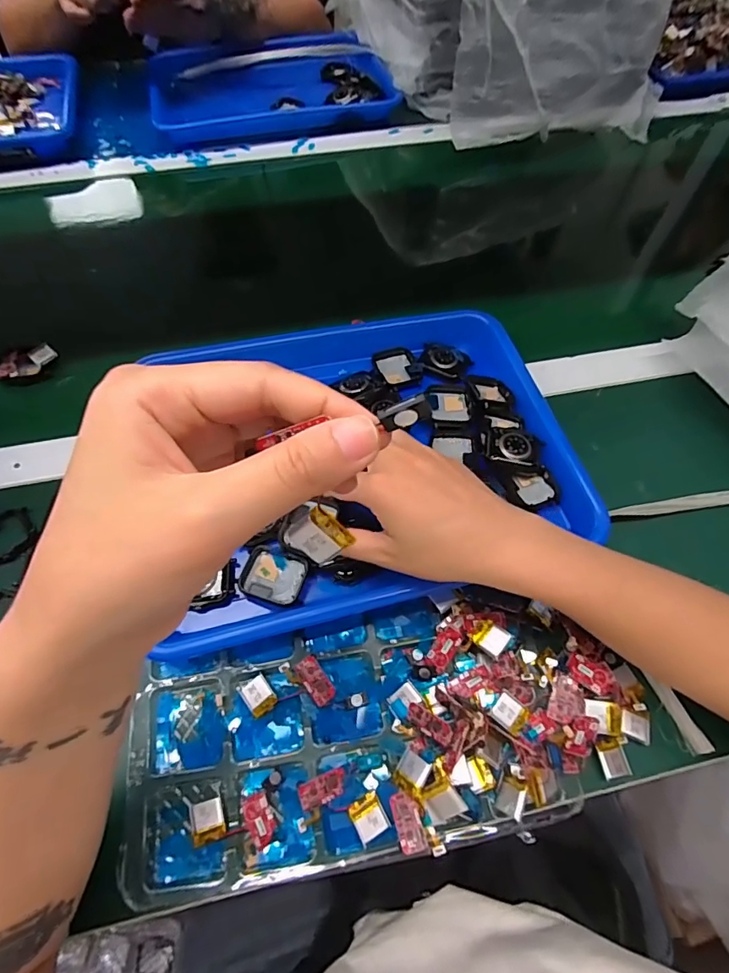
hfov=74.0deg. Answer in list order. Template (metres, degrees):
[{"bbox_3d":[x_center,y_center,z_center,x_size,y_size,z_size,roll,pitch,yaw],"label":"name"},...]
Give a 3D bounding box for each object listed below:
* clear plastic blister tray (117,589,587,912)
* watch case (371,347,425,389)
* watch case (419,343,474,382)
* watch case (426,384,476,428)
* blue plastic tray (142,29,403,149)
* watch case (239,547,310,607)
[{"bbox_3d":[-0.012,0.150,0.295,0.252,0.031,0.131,-10,61,-6],"label":"clear plastic blister tray"},{"bbox_3d":[0.030,-0.102,0.423,0.039,0.011,0.040,-18,63,-11],"label":"watch case"},{"bbox_3d":[0.072,-0.111,0.428,0.044,0.007,0.034,14,61,7],"label":"watch case"},{"bbox_3d":[0.070,-0.066,0.395,0.036,0.013,0.043,-5,61,-4],"label":"watch case"},{"bbox_3d":[-0.132,-0.565,0.678,0.322,0.047,0.224,-11,61,-7],"label":"blue plastic tray"},{"bbox_3d":[-0.062,0.061,0.331,0.044,0.011,0.033,15,62,7],"label":"watch case"}]

